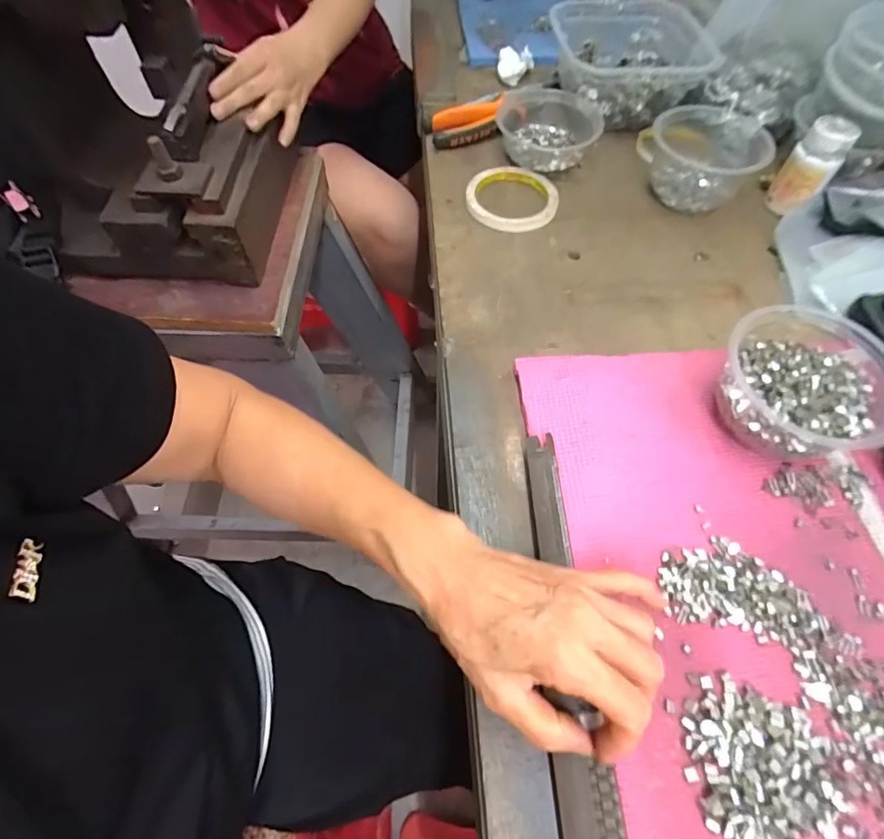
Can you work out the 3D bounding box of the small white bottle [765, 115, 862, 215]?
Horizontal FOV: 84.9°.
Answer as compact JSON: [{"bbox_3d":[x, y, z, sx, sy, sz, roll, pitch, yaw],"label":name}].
[{"bbox_3d":[0.374,-0.255,0.488,0.039,0.082,0.034,-3,59,-1],"label":"small white bottle"}]

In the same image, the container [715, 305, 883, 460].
[{"bbox_3d":[0.262,-0.024,0.357,0.101,0.064,0.110,0,59,1],"label":"container"}]

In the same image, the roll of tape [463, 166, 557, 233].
[{"bbox_3d":[0.075,-0.240,0.521,0.096,0.014,0.096,3,59,3],"label":"roll of tape"}]

